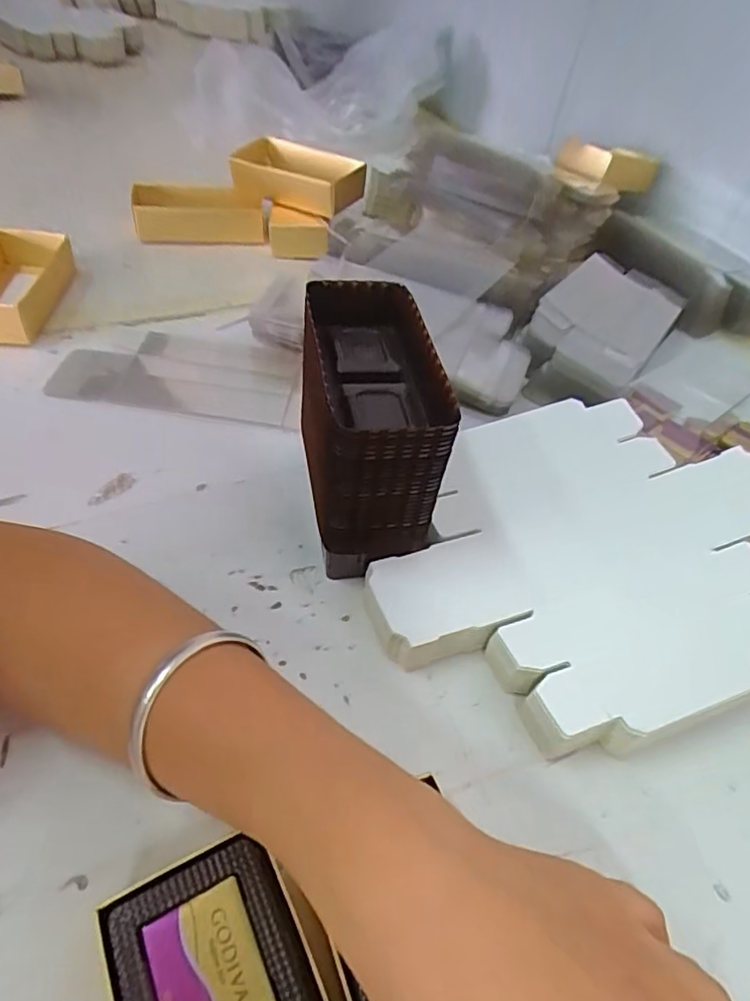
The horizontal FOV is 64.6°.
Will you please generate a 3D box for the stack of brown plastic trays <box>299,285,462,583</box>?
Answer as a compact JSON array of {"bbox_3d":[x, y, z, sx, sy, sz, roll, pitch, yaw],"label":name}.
[{"bbox_3d":[-0.007,-0.038,0.322,0.056,0.107,0.128,-2,48,-11],"label":"stack of brown plastic trays"}]

